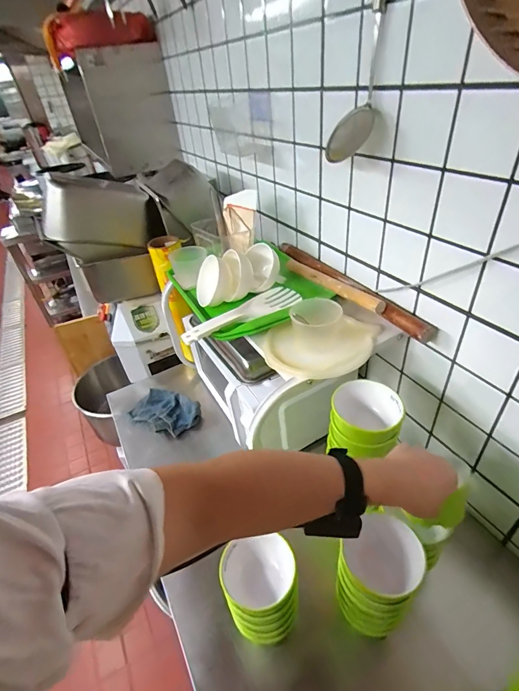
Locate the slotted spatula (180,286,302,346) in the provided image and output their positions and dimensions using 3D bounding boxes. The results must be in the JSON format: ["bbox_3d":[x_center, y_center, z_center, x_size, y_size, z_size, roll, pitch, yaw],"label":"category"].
[{"bbox_3d":[-0.036,-0.071,0.755,0.273,0.030,0.062,-25,41,-24],"label":"slotted spatula"}]

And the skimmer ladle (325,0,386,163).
[{"bbox_3d":[0.144,-0.435,0.535,0.078,0.275,0.092,3,37,11],"label":"skimmer ladle"}]

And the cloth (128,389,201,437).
[{"bbox_3d":[-0.276,0.196,1.053,0.219,0.048,0.133,20,44,31],"label":"cloth"}]

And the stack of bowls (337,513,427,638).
[{"bbox_3d":[0.174,0.344,0.539,0.098,0.172,0.104,-22,39,-21],"label":"stack of bowls"}]

